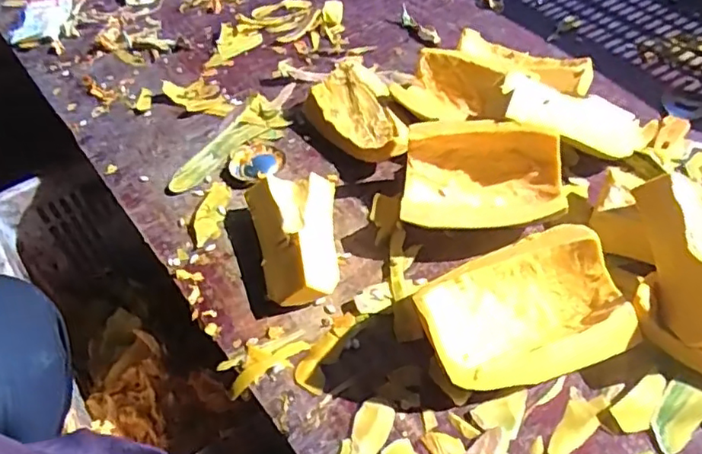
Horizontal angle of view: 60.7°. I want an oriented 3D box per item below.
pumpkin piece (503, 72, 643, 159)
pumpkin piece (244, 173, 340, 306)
[{"bbox_3d":[0.239,-0.118,0.645,0.170,0.025,0.092,11,41,-18],"label":"pumpkin piece"},{"bbox_3d":[-0.052,0.005,0.616,0.093,0.047,0.170,-16,47,-6],"label":"pumpkin piece"}]

